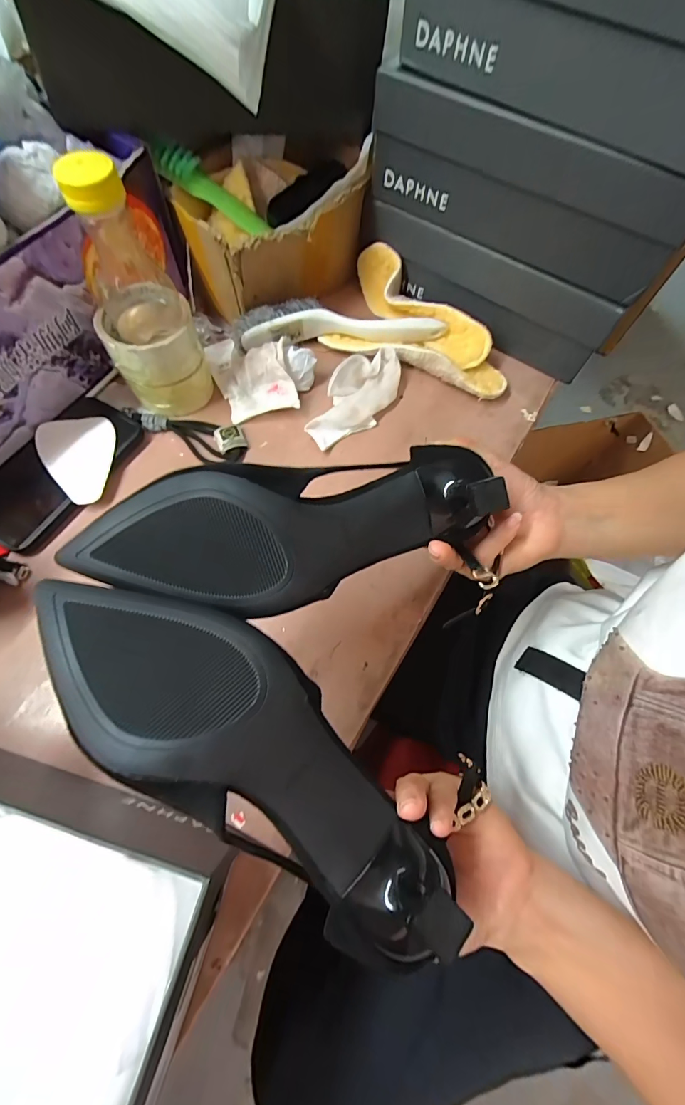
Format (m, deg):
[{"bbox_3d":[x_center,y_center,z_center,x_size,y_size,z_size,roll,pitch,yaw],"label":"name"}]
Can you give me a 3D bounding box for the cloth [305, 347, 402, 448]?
[{"bbox_3d":[0.016,-0.166,0.420,0.058,0.034,0.134,37,71,11],"label":"cloth"}]

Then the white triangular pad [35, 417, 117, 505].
[{"bbox_3d":[-0.248,-0.094,0.386,0.068,0.012,0.091,-31,73,-14],"label":"white triangular pad"}]

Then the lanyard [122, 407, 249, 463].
[{"bbox_3d":[-0.163,-0.120,0.410,0.131,0.011,0.046,9,68,0],"label":"lanyard"}]

